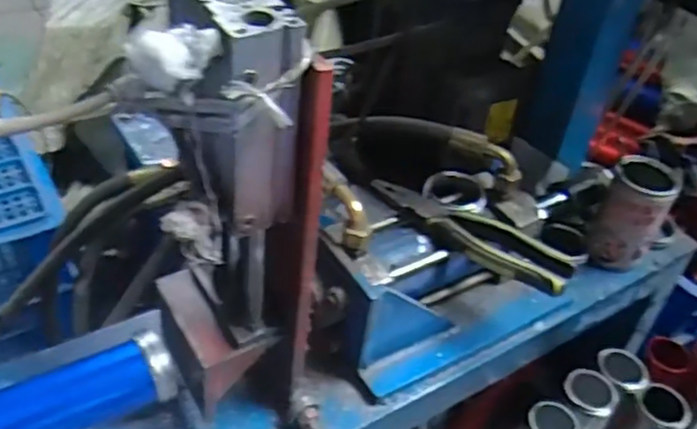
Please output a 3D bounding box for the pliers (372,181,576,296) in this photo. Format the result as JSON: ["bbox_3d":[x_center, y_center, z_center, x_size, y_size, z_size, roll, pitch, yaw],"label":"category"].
[{"bbox_3d":[0.107,0.020,0.606,0.189,0.026,0.045,23,43,18],"label":"pliers"}]

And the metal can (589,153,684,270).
[{"bbox_3d":[0.310,0.000,0.731,0.064,0.107,0.060,19,42,14],"label":"metal can"}]

